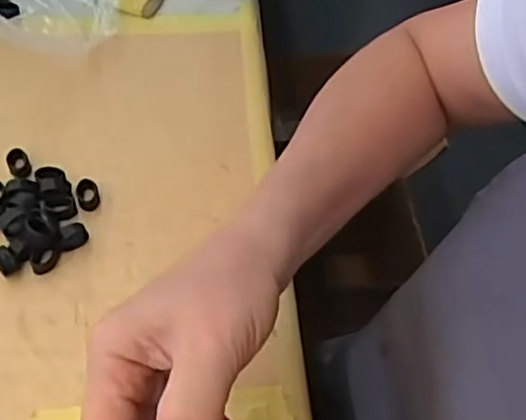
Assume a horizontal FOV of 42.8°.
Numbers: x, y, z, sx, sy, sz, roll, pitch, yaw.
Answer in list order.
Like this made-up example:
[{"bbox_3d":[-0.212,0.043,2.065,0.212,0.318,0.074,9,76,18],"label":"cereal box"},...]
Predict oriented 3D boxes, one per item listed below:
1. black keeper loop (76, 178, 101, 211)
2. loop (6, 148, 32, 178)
[{"bbox_3d":[-0.115,-0.010,0.442,0.014,0.006,0.024,-3,53,-11],"label":"black keeper loop"},{"bbox_3d":[-0.166,-0.033,0.456,0.014,0.004,0.021,-16,56,-20],"label":"loop"}]

